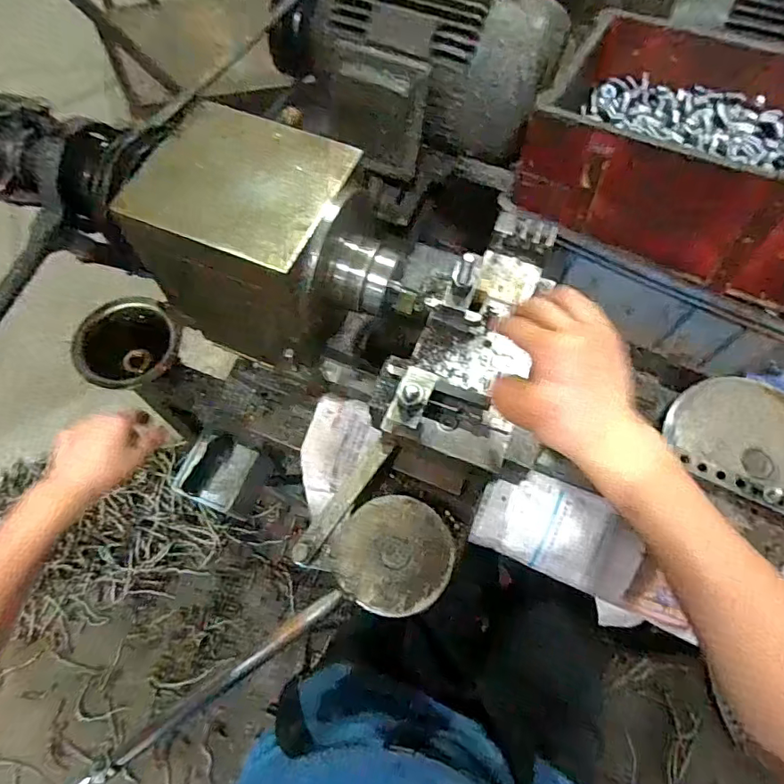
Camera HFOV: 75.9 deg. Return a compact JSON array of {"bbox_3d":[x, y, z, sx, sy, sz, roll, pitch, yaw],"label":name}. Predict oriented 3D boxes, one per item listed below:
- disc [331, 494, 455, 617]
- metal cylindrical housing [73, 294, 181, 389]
[{"bbox_3d":[0.002,0.140,0.437,0.098,0.009,0.096,1,65,-1],"label":"disc"},{"bbox_3d":[-0.346,-0.061,0.666,0.122,0.057,0.123,1,65,-1],"label":"metal cylindrical housing"}]

